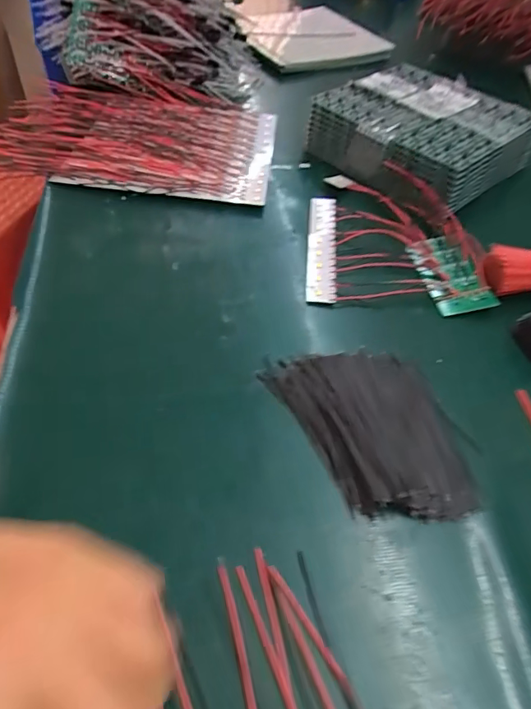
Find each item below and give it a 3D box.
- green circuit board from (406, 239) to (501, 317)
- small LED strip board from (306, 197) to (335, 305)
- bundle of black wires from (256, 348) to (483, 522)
[{"bbox_3d":[0.163,-0.073,0.431,0.048,0.008,0.090,-6,51,-10],"label":"green circuit board"},{"bbox_3d":[0.053,-0.102,0.452,0.026,0.005,0.148,7,50,1],"label":"small LED strip board"},{"bbox_3d":[0.076,0.045,0.324,0.103,0.017,0.141,-15,53,-17],"label":"bundle of black wires"}]

